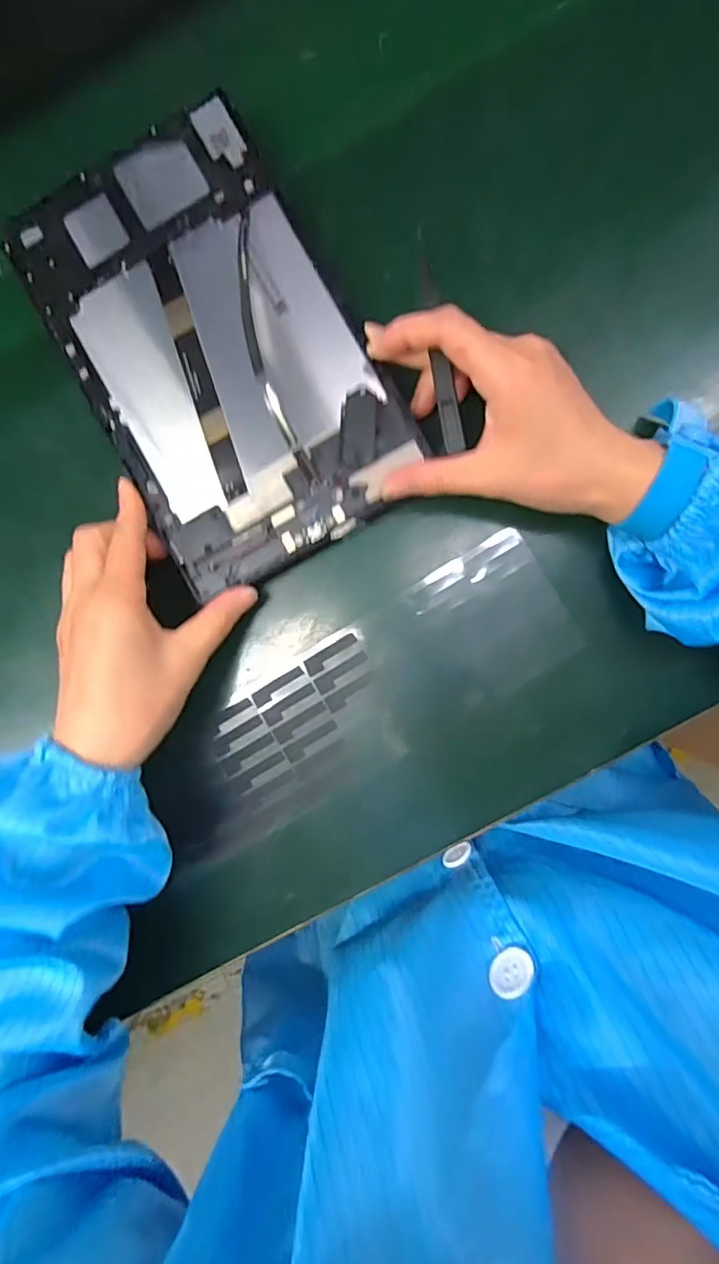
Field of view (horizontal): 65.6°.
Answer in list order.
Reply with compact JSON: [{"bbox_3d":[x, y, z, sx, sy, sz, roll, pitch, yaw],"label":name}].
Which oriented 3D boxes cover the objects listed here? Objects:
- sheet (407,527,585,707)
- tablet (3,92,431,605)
[{"bbox_3d":[0.080,-0.008,0.327,0.074,0.004,0.083,-31,92,6],"label":"sheet"},{"bbox_3d":[-0.081,-0.155,0.308,0.145,0.009,0.240,-29,89,4],"label":"tablet"}]

